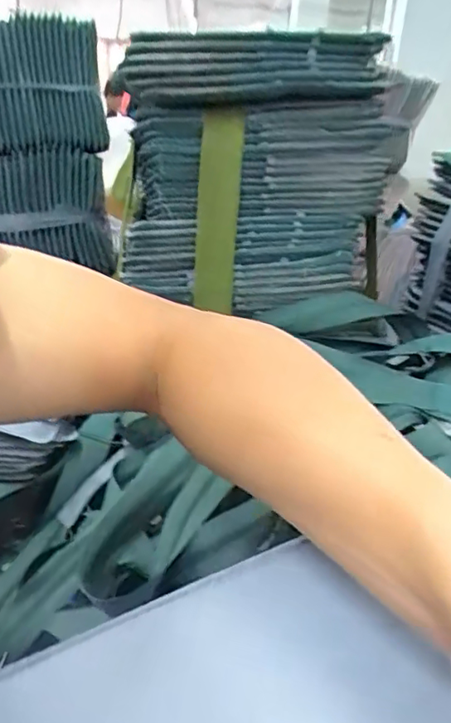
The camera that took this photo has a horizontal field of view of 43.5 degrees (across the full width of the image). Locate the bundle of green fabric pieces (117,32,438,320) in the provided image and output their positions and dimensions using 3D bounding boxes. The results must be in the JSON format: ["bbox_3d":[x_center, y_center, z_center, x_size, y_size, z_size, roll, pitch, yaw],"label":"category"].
[{"bbox_3d":[0.032,-0.208,0.656,0.326,0.277,0.108,6,25,5],"label":"bundle of green fabric pieces"}]

